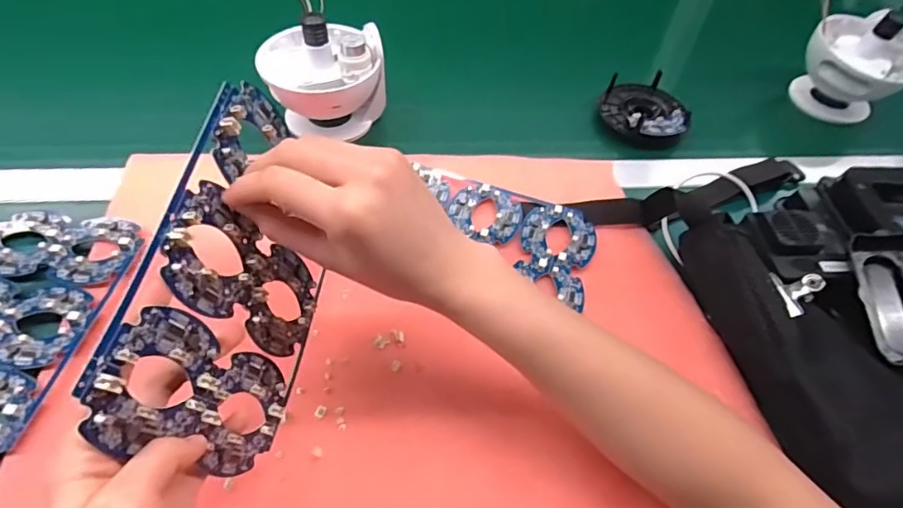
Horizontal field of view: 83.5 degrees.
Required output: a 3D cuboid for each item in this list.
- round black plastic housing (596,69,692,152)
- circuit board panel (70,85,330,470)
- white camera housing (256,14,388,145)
[{"bbox_3d":[0.227,-0.171,0.591,0.100,0.027,0.113,30,57,16],"label":"round black plastic housing"},{"bbox_3d":[-0.118,0.015,0.293,0.010,0.135,0.197,0,62,16],"label":"circuit board panel"},{"bbox_3d":[-0.133,-0.182,0.527,0.119,0.114,0.108,-17,57,-17],"label":"white camera housing"}]

